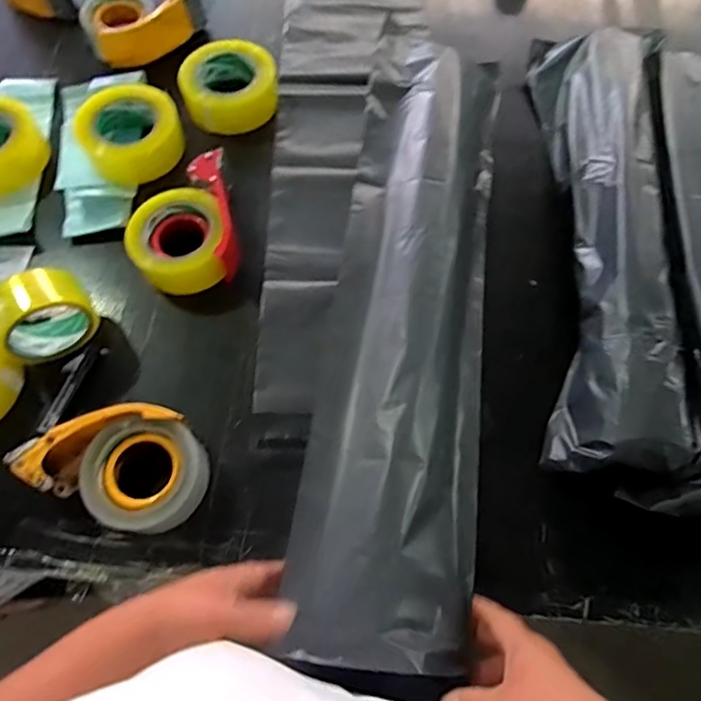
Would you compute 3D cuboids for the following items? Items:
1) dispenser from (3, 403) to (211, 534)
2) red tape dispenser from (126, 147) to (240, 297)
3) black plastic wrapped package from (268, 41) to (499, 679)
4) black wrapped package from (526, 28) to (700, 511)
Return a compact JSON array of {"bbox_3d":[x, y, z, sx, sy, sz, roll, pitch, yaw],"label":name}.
[{"bbox_3d":[-0.230,0.109,0.562,0.168,0.057,0.117,16,66,6],"label":"dispenser"},{"bbox_3d":[-0.203,-0.150,0.688,0.127,0.052,0.168,-11,66,-6],"label":"red tape dispenser"},{"bbox_3d":[0.084,-0.054,0.611,0.189,0.052,0.718,17,64,-11],"label":"black plastic wrapped package"},{"bbox_3d":[0.310,-0.162,0.681,0.164,0.082,0.674,6,65,1],"label":"black wrapped package"}]

